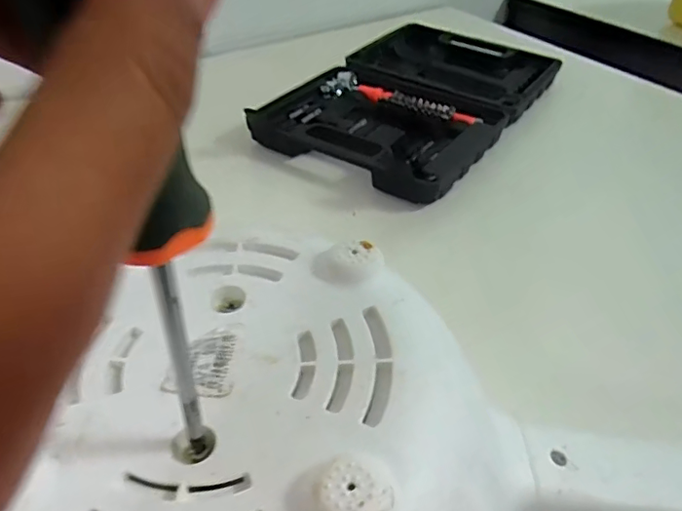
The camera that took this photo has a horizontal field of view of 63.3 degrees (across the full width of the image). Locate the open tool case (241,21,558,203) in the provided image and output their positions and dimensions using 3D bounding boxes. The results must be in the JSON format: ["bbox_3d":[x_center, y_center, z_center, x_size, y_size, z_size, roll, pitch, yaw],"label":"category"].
[{"bbox_3d":[0.084,-0.174,0.603,0.217,0.032,0.344,27,47,24],"label":"open tool case"}]

